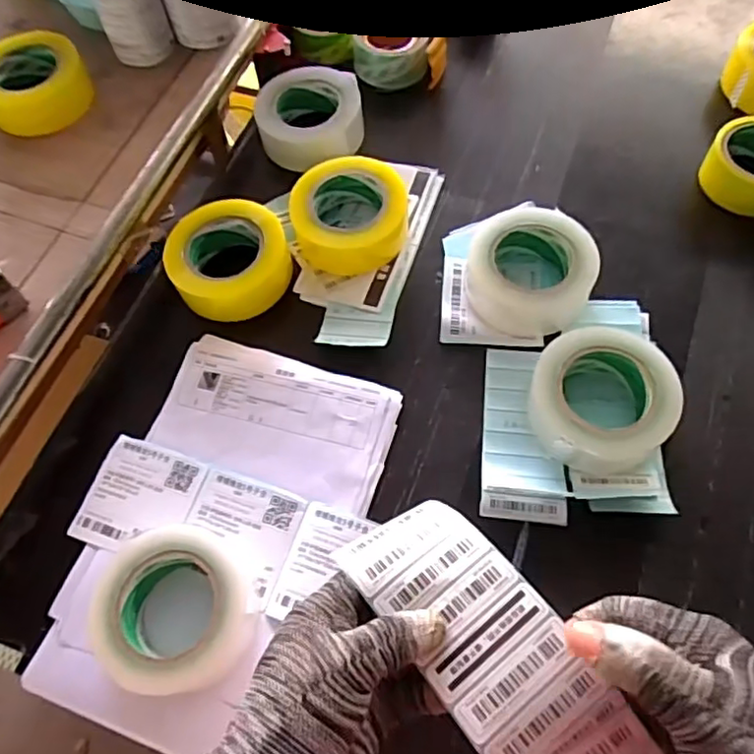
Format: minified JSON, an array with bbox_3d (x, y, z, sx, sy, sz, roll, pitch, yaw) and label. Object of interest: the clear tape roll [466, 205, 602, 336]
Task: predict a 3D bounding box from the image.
[{"bbox_3d":[0.154,-0.106,0.628,0.124,0.057,0.122,-1,64,1],"label":"clear tape roll"}]

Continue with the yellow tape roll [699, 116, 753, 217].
[{"bbox_3d":[0.404,-0.224,0.671,0.095,0.057,0.089,-1,64,1],"label":"yellow tape roll"}]

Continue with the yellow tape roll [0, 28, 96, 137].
[{"bbox_3d":[-0.417,-0.359,0.754,0.123,0.061,0.123,-1,64,1],"label":"yellow tape roll"}]

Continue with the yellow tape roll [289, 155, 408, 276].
[{"bbox_3d":[-0.029,-0.175,0.671,0.124,0.048,0.117,3,64,3],"label":"yellow tape roll"}]

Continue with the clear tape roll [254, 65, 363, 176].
[{"bbox_3d":[-0.081,-0.315,0.747,0.121,0.059,0.114,-1,64,1],"label":"clear tape roll"}]

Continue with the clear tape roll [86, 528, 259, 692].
[{"bbox_3d":[-0.161,0.182,0.496,0.133,0.054,0.121,24,67,12],"label":"clear tape roll"}]

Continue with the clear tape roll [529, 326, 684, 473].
[{"bbox_3d":[0.200,0.022,0.557,0.119,0.059,0.118,-1,64,1],"label":"clear tape roll"}]

